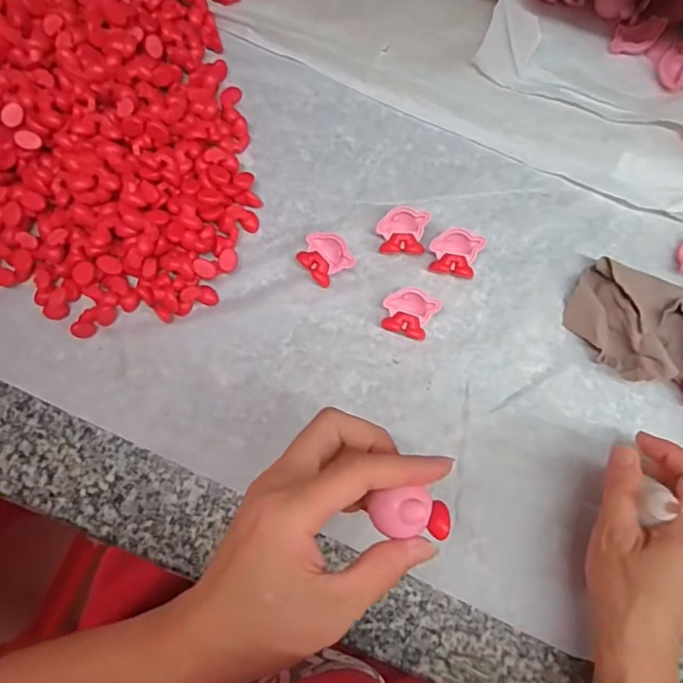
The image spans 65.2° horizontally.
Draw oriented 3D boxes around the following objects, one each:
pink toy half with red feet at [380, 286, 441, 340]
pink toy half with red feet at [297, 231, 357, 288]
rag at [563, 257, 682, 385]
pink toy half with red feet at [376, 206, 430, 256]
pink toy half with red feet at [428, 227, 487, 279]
[{"bbox_3d":[0.048,-0.020,0.378,0.035,0.016,0.032,27,79,5],"label":"pink toy half with red feet"},{"bbox_3d":[-0.012,-0.060,0.386,0.033,0.017,0.034,-35,81,-7],"label":"pink toy half with red feet"},{"bbox_3d":[0.210,-0.014,0.372,0.080,0.026,0.096,-36,81,-7],"label":"rag"},{"bbox_3d":[0.045,-0.081,0.391,0.035,0.018,0.032,-1,78,-1],"label":"pink toy half with red feet"},{"bbox_3d":[0.082,-0.064,0.387,0.034,0.014,0.032,21,79,4],"label":"pink toy half with red feet"}]

